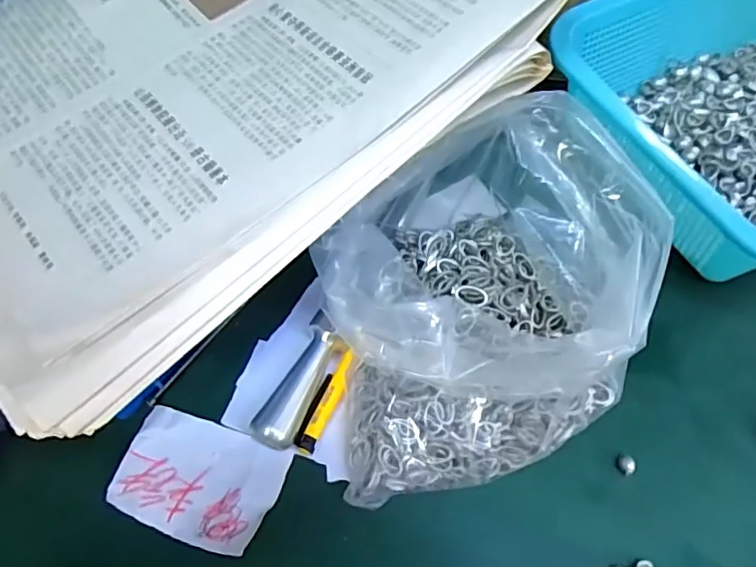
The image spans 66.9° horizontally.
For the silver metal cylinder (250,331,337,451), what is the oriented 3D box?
[{"bbox_3d":[-0.041,0.053,0.289,0.019,0.017,0.062,19,63,11],"label":"silver metal cylinder"}]

